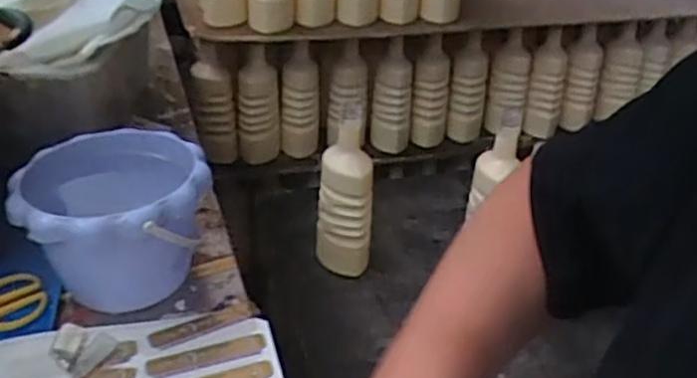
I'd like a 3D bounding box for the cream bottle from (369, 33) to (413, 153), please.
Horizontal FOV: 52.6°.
[{"bbox_3d":[0.091,-0.192,1.467,0.080,0.243,0.065,6,32,5],"label":"cream bottle"}]

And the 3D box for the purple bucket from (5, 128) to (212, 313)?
[{"bbox_3d":[-0.200,0.032,0.605,0.150,0.118,0.153,-4,33,-11],"label":"purple bucket"}]

